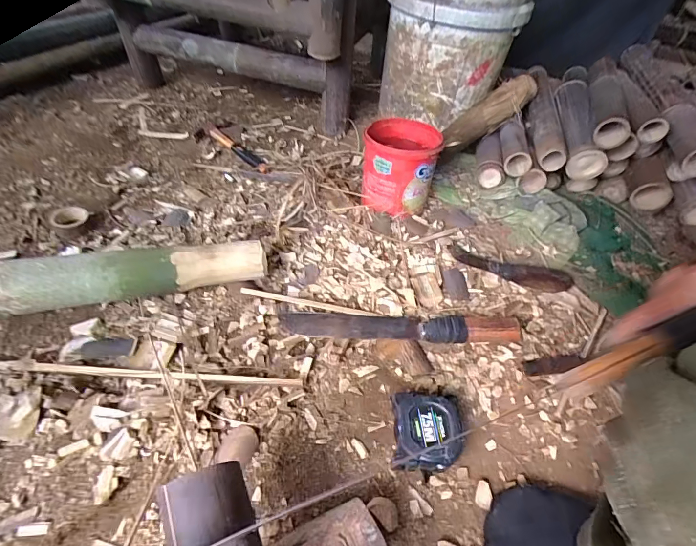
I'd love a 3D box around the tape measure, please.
[{"bbox_3d":[0.092,0.192,0.456,0.080,0.044,0.088,5,47,-2],"label":"tape measure"}]

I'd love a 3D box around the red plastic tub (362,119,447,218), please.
[{"bbox_3d":[0.096,-0.202,0.741,0.132,0.141,0.165,12,47,4],"label":"red plastic tub"}]

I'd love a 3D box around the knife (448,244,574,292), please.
[{"bbox_3d":[0.285,-0.006,0.676,0.210,0.029,0.051,15,47,7],"label":"knife"}]

